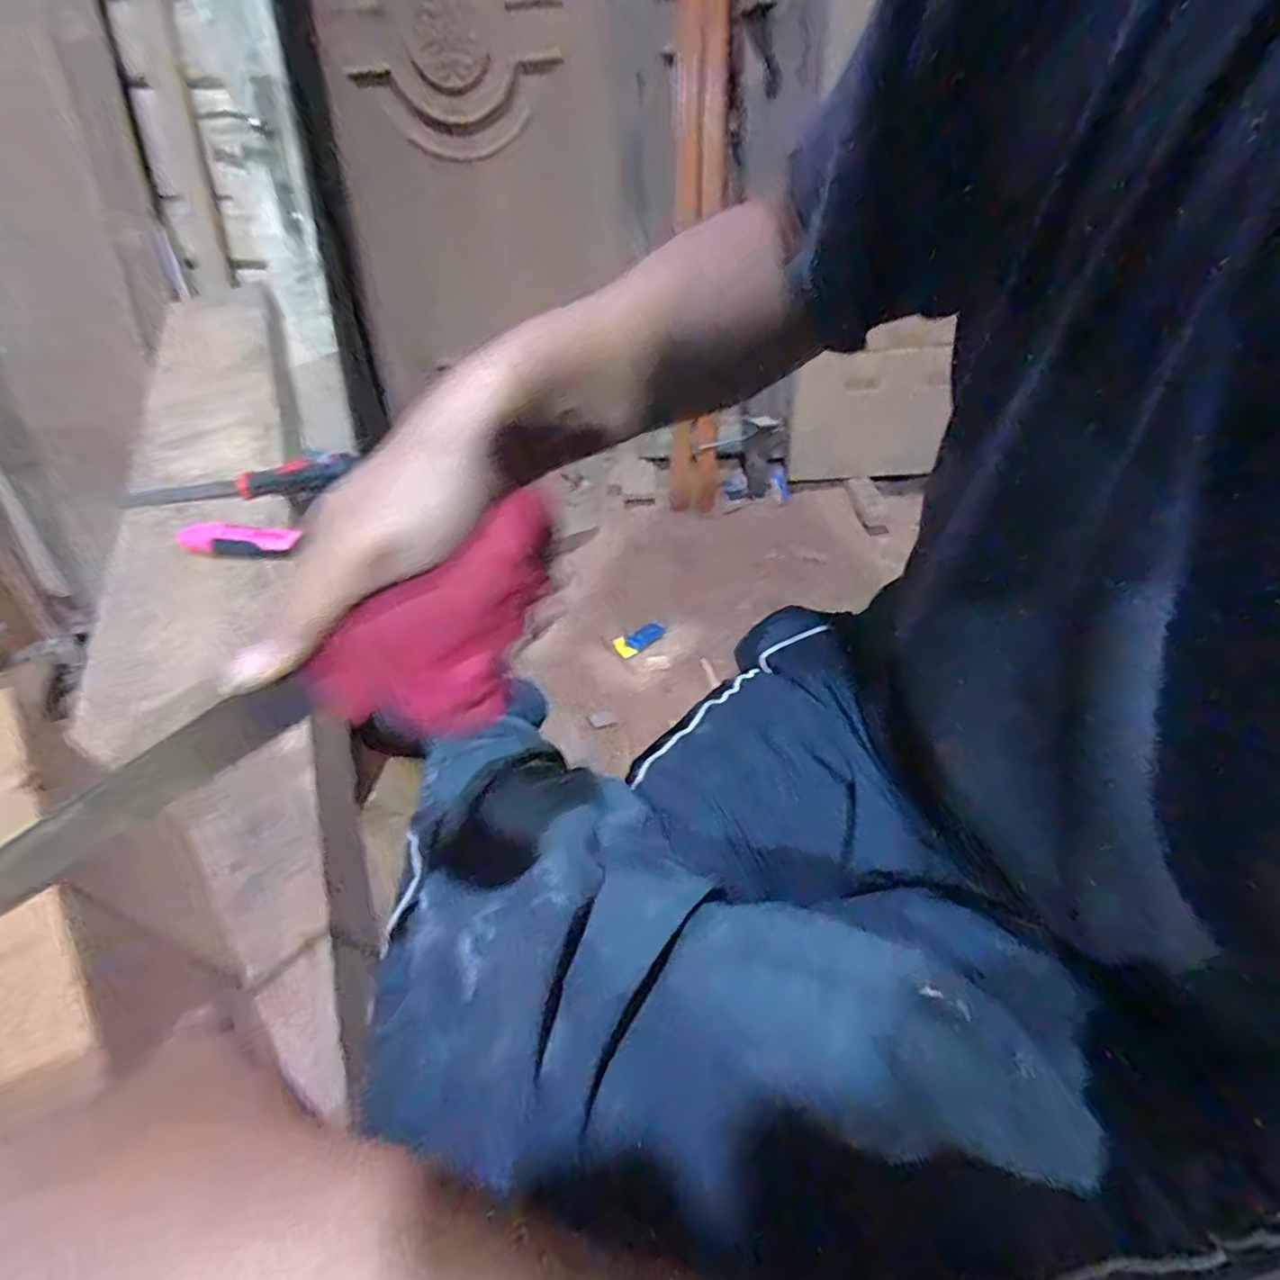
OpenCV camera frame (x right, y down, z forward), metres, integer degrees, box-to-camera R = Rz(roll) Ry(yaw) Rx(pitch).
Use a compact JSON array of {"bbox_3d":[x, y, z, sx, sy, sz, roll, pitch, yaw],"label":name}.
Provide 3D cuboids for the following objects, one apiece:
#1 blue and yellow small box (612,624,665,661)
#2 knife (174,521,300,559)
[{"bbox_3d":[0.001,-0.001,1.491,0.129,0.012,0.050,-27,82,-27],"label":"blue and yellow small box"},{"bbox_3d":[-0.313,-0.078,0.508,0.096,0.024,0.018,4,43,9],"label":"knife"}]

